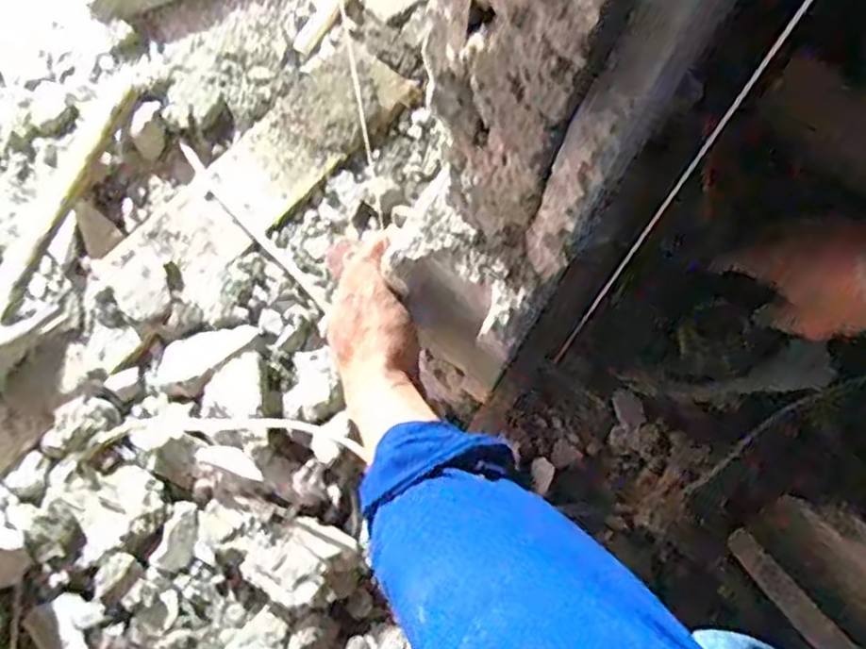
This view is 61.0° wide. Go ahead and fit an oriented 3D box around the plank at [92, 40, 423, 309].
[{"bbox_3d":[-0.177,-0.161,0.769,0.114,0.030,0.368,41,78,11],"label":"plank"}]

